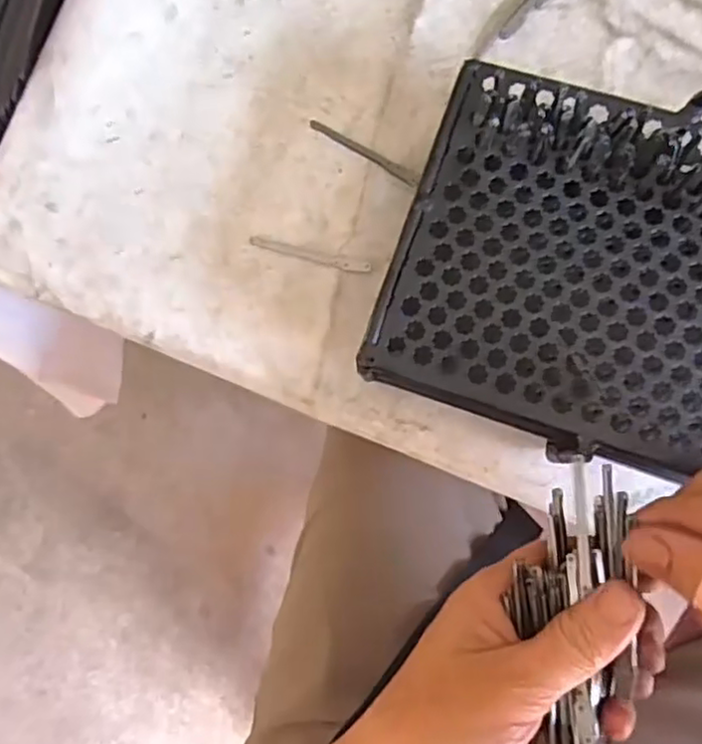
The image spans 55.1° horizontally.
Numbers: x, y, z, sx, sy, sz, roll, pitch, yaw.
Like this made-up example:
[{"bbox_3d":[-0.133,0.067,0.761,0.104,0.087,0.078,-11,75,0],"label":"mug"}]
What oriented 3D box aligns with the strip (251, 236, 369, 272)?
[{"bbox_3d":[-0.022,-0.061,0.349,0.065,0.004,0.006,15,84,7],"label":"strip"}]

